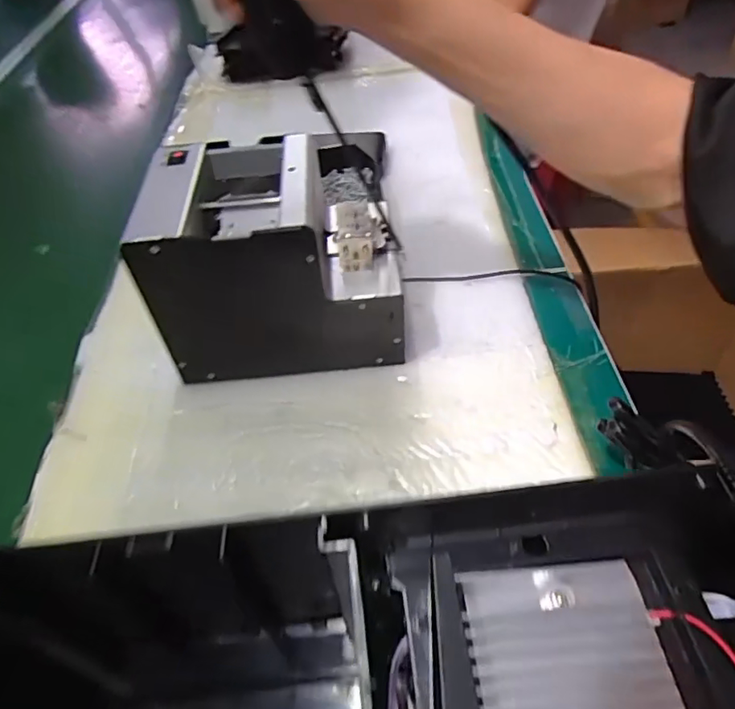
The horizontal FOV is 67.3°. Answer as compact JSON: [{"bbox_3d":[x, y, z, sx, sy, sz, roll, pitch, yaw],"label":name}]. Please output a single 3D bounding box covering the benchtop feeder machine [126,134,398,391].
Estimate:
[{"bbox_3d":[-0.066,-0.070,0.435,0.173,0.140,0.118,-6,46,1],"label":"benchtop feeder machine"}]

